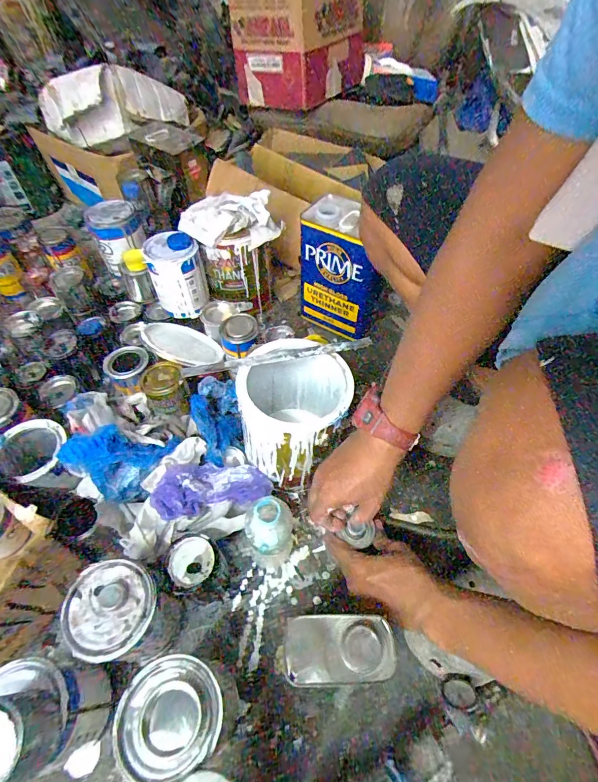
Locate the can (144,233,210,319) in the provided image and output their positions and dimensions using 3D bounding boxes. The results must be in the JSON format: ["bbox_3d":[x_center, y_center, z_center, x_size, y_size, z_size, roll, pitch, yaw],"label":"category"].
[{"bbox_3d":[-0.243,-0.234,0.773,0.098,0.136,0.095,0,54,0],"label":"can"}]

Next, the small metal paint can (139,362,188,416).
[{"bbox_3d":[-0.226,-0.003,0.653,0.069,0.059,0.077,-19,56,-13],"label":"small metal paint can"}]

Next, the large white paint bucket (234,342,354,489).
[{"bbox_3d":[-0.005,0.044,0.624,0.159,0.213,0.169,0,54,0],"label":"large white paint bucket"}]

